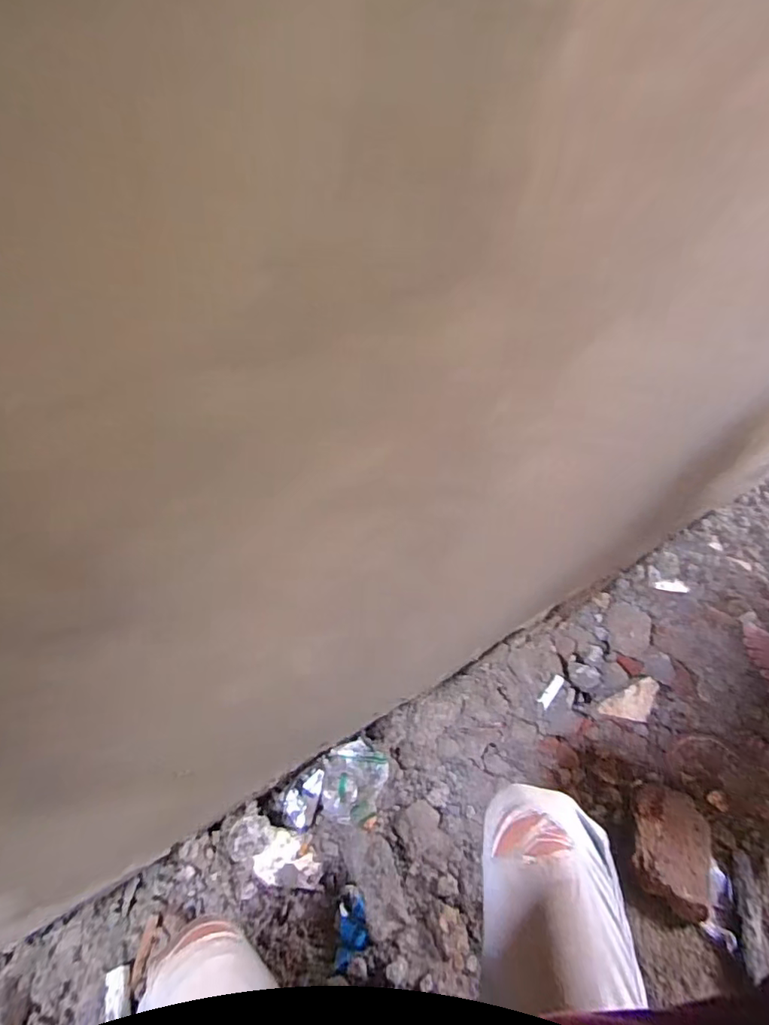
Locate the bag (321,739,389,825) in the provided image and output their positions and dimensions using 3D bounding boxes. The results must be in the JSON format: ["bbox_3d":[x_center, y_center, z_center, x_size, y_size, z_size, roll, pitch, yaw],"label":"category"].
[{"bbox_3d":[-0.051,0.438,0.839,0.094,0.025,0.119,19,72,-1],"label":"bag"}]

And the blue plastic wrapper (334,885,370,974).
[{"bbox_3d":[-0.044,0.598,0.739,0.043,0.033,0.089,5,50,0],"label":"blue plastic wrapper"}]

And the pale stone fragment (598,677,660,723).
[{"bbox_3d":[0.457,0.353,0.943,0.132,0.019,0.057,-21,55,-20],"label":"pale stone fragment"}]

